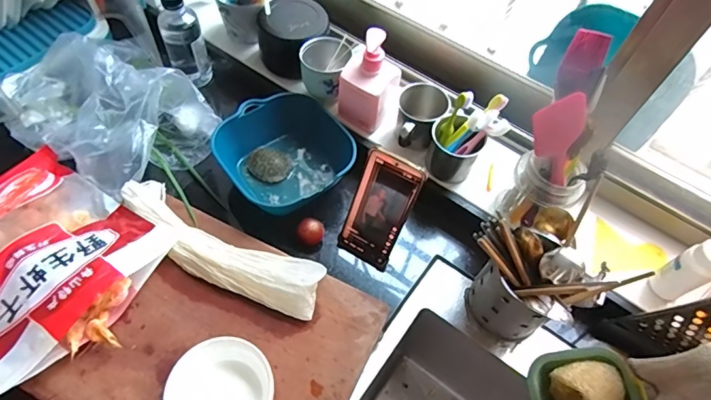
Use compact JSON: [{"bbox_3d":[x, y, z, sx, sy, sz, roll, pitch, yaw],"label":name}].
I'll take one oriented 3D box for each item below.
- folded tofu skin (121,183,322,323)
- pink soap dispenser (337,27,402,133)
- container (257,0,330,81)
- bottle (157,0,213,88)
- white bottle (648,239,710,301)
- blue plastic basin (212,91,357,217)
[{"bbox_3d":[-0.182,0.058,0.593,0.307,0.040,0.088,26,60,11],"label":"folded tofu skin"},{"bbox_3d":[0.022,-0.173,0.657,0.078,0.145,0.061,30,61,13],"label":"pink soap dispenser"},{"bbox_3d":[-0.101,-0.262,0.738,0.105,0.078,0.109,2,59,-3],"label":"container"},{"bbox_3d":[-0.281,-0.264,0.746,0.060,0.169,0.066,-21,63,-17],"label":"bottle"},{"bbox_3d":[0.401,0.088,0.556,0.044,0.103,0.042,-18,62,-15],"label":"white bottle"},{"bbox_3d":[-0.097,-0.069,0.688,0.181,0.089,0.179,38,63,17],"label":"blue plastic basin"}]

